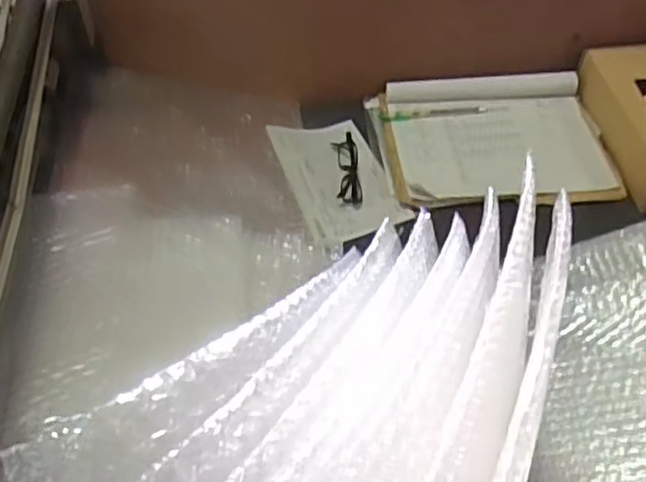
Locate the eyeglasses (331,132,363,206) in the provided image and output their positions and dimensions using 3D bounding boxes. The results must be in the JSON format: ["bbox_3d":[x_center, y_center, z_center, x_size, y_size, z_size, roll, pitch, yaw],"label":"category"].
[{"bbox_3d":[0.033,-0.099,0.914,0.035,0.021,0.125,-5,48,-2],"label":"eyeglasses"}]

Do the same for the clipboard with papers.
[{"bbox_3d":[0.235,-0.145,0.937,0.303,0.034,0.239,-5,48,-2],"label":"clipboard with papers"}]

